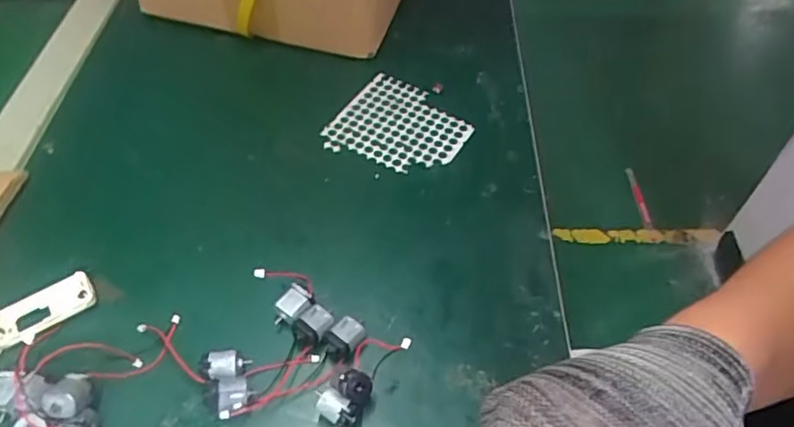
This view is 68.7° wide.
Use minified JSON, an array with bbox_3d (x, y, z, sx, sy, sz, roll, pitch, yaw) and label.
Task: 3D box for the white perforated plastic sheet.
[{"bbox_3d":[0.002,-0.072,0.482,0.103,0.005,0.088,28,60,17],"label":"white perforated plastic sheet"}]

